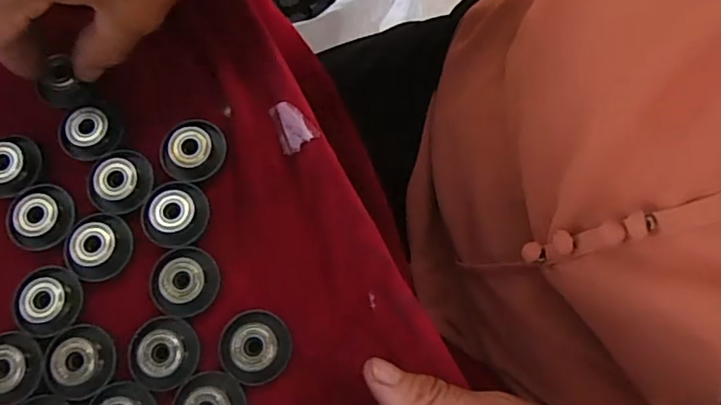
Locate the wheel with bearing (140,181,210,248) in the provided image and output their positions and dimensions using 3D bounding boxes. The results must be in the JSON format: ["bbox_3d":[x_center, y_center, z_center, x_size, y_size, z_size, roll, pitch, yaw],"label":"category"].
[{"bbox_3d":[-0.091,0.005,0.266,0.031,0.008,0.030,0,75,0],"label":"wheel with bearing"}]

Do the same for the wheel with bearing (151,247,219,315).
[{"bbox_3d":[-0.084,0.037,0.259,0.030,0.011,0.032,0,75,0],"label":"wheel with bearing"}]

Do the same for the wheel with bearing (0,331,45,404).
[{"bbox_3d":[-0.162,0.076,0.250,0.027,0.009,0.032,-4,75,-1],"label":"wheel with bearing"}]

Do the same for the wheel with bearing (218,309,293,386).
[{"bbox_3d":[-0.049,0.066,0.250,0.032,0.014,0.032,0,75,0],"label":"wheel with bearing"}]

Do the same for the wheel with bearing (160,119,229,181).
[{"bbox_3d":[-0.085,-0.027,0.274,0.032,0.010,0.032,0,75,0],"label":"wheel with bearing"}]

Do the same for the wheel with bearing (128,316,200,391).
[{"bbox_3d":[-0.092,0.069,0.250,0.031,0.011,0.032,0,75,0],"label":"wheel with bearing"}]

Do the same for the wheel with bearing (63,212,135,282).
[{"bbox_3d":[-0.128,0.020,0.263,0.028,0.008,0.033,36,78,10],"label":"wheel with bearing"}]

